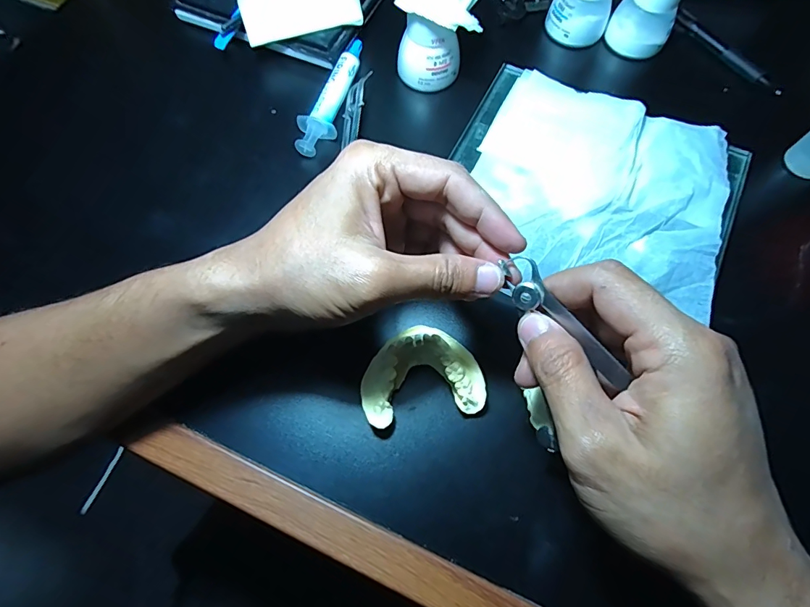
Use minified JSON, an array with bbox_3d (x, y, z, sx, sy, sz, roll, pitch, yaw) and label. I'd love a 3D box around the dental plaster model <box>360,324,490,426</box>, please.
[{"bbox_3d":[0.009,0.043,0.257,0.070,0.030,0.050,-9,71,-3],"label":"dental plaster model"}]

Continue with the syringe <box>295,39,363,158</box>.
[{"bbox_3d":[-0.057,-0.164,0.339,0.027,0.019,0.116,14,71,5],"label":"syringe"}]

